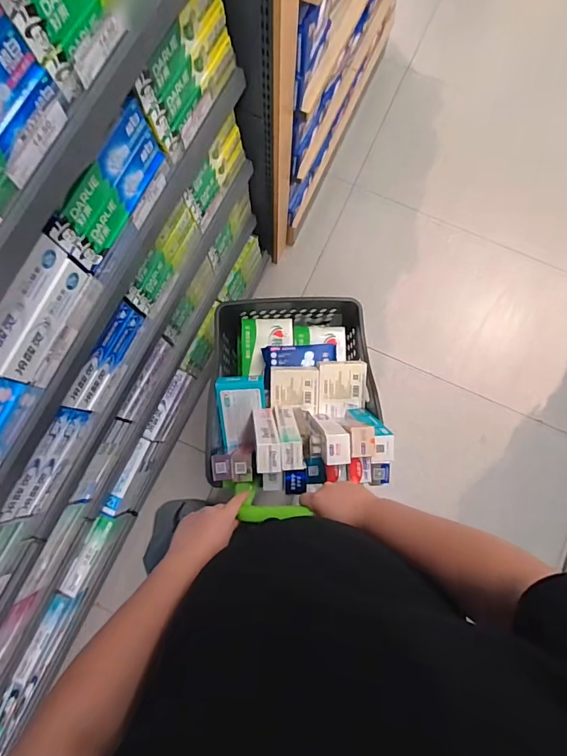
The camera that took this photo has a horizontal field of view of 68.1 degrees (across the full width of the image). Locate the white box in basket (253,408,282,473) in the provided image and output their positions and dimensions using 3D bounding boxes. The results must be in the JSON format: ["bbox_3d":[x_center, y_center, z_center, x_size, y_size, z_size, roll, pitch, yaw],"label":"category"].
[{"bbox_3d":[-0.033,0.119,0.860,0.047,0.206,0.057,-6,105,-2],"label":"white box in basket"}]

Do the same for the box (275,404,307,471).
[{"bbox_3d":[0.012,0.117,0.863,0.045,0.206,0.056,-3,106,-2],"label":"box"}]

